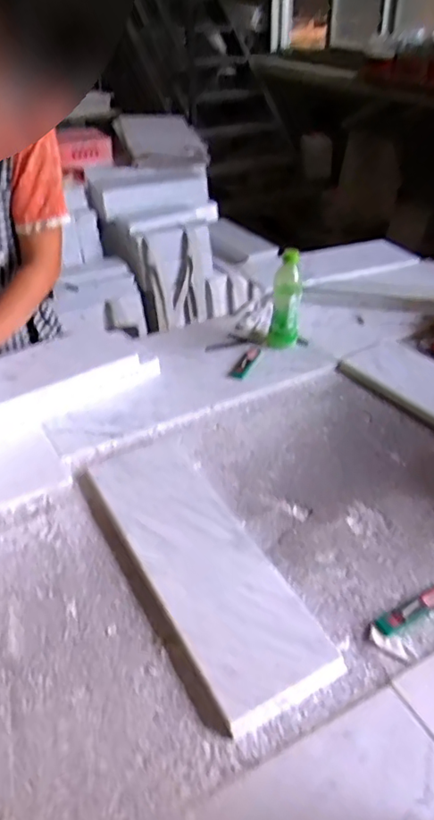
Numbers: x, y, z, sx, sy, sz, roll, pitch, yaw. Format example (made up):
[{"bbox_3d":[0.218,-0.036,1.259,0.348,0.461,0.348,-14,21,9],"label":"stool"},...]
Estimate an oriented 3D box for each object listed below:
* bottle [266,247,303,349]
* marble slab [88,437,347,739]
[{"bbox_3d":[0.145,-0.232,1.193,0.066,0.201,0.058,4,37,6],"label":"bottle"},{"bbox_3d":[-0.027,0.196,0.780,0.155,0.029,0.458,-20,41,-23],"label":"marble slab"}]

